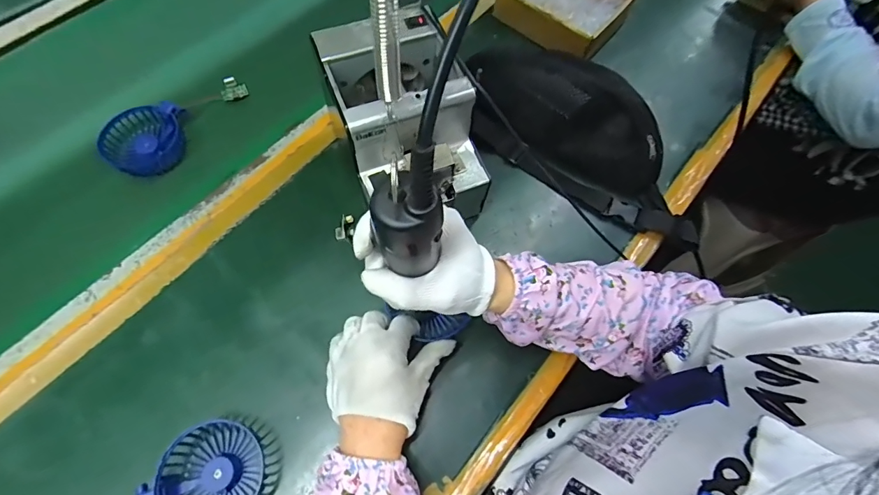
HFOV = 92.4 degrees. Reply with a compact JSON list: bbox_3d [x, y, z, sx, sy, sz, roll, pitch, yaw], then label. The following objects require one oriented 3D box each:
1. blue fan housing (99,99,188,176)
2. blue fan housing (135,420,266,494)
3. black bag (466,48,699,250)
[{"bbox_3d":[-0.357,-0.135,0.514,0.084,0.032,0.096,33,68,12],"label":"blue fan housing"},{"bbox_3d":[-0.203,0.203,0.373,0.081,0.033,0.084,1,65,-1],"label":"blue fan housing"},{"bbox_3d":[0.178,-0.139,0.510,0.331,0.086,0.149,29,68,11],"label":"black bag"}]

